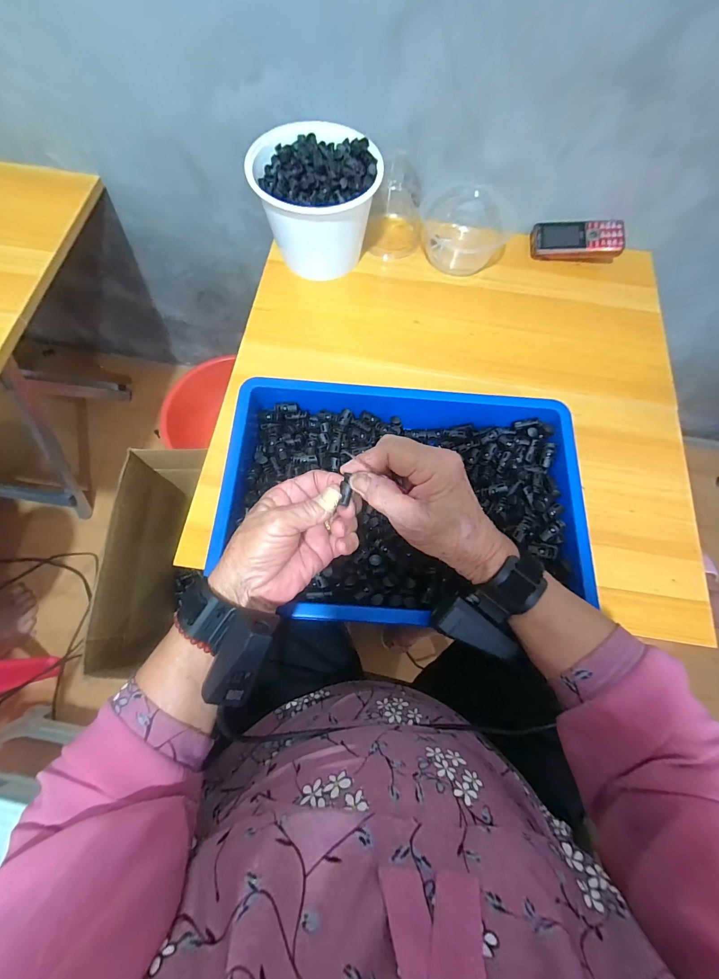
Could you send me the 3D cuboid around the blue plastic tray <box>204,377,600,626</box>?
[{"bbox_3d":[0.047,0.002,0.402,0.364,0.081,0.272,3,71,0],"label":"blue plastic tray"}]

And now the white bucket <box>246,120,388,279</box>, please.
[{"bbox_3d":[-0.058,-0.402,0.507,0.163,0.112,0.144,-6,71,-4],"label":"white bucket"}]

